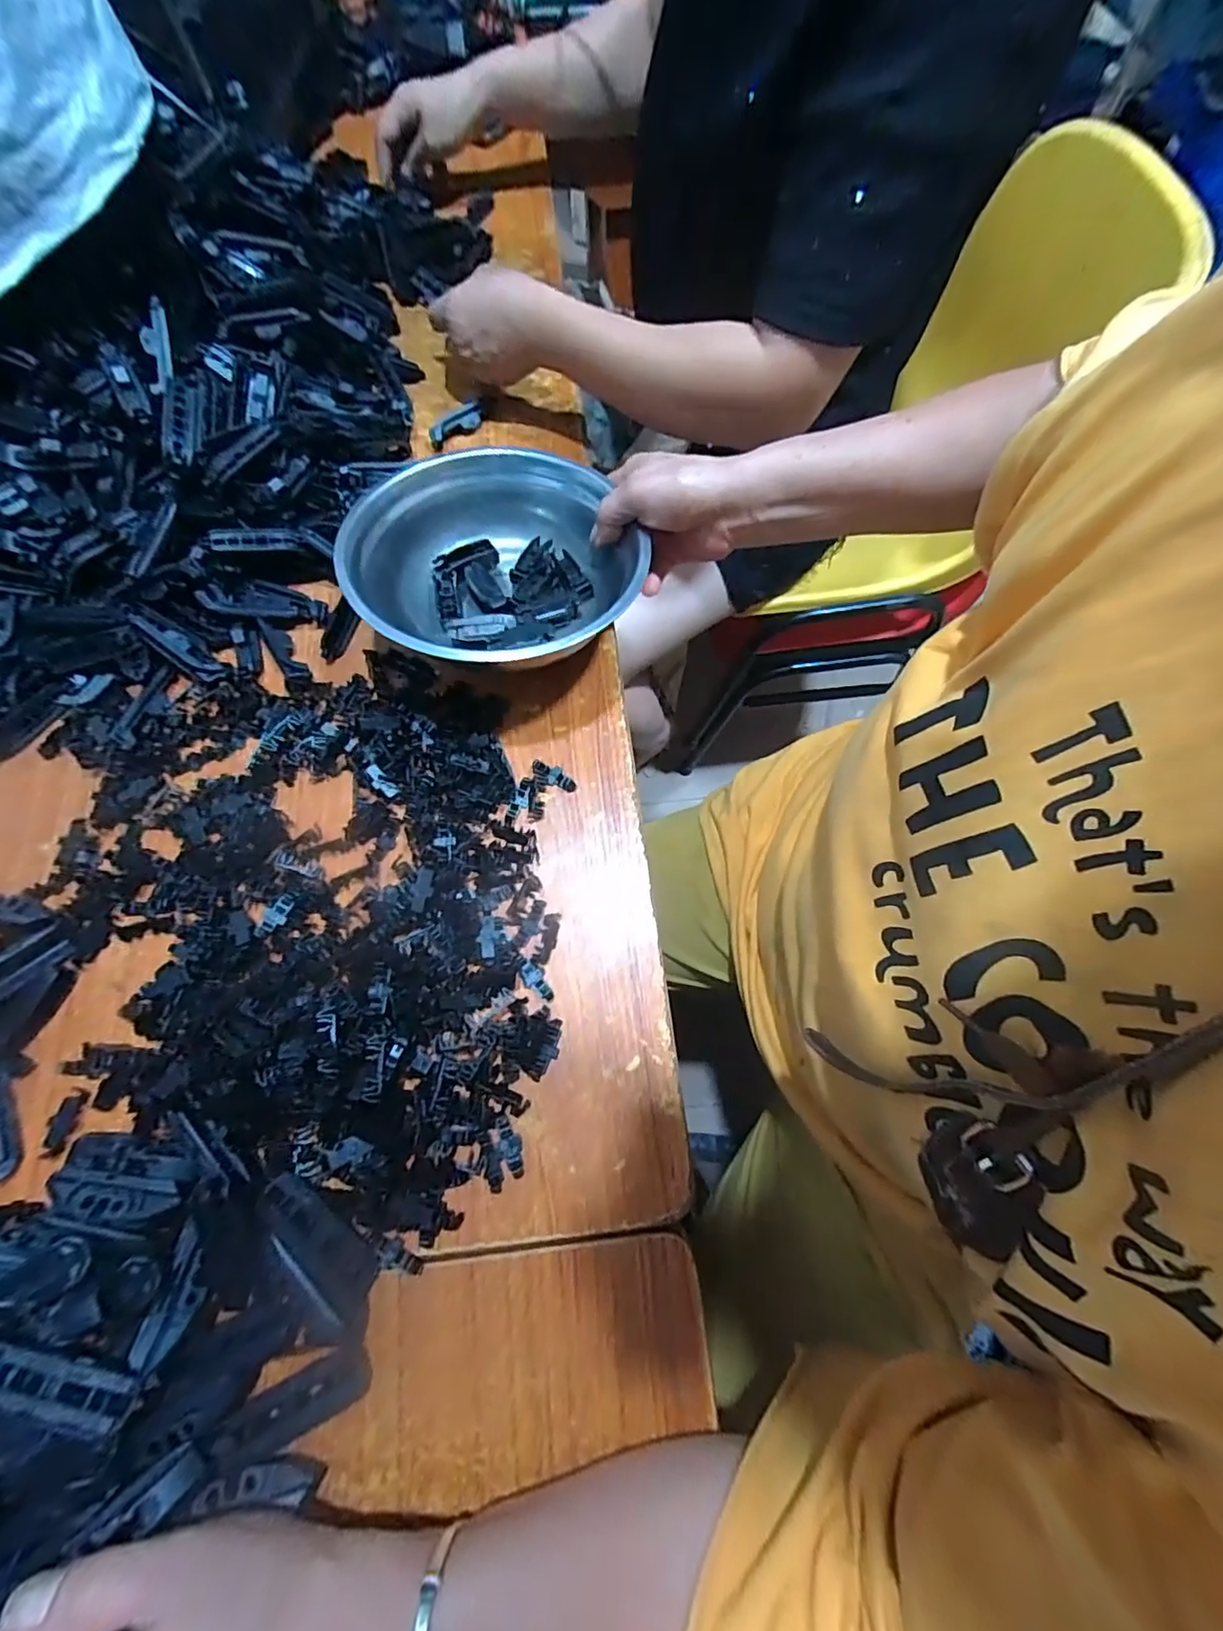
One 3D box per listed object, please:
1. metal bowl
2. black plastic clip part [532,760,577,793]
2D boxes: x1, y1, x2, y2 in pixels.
[{"bbox_3d":[-0.080,-0.175,0.407,0.190,0.067,0.193,0,70,-1],"label":"metal bowl"},{"bbox_3d":[-0.040,-0.028,0.401,0.034,0.004,0.013,31,72,10],"label":"black plastic clip part"}]

